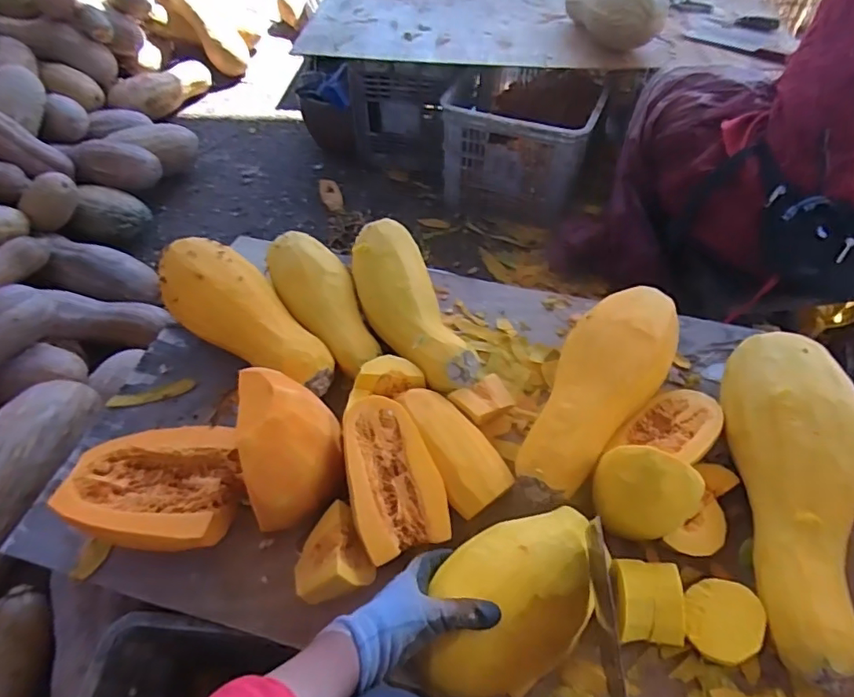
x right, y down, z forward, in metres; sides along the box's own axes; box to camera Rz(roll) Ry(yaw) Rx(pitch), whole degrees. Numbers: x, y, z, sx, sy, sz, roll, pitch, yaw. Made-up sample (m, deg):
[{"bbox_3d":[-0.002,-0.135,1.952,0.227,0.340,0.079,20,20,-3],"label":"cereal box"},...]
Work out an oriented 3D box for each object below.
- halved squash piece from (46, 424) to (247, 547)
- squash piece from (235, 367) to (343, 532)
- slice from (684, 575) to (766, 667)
[{"bbox_3d":[-0.321,0.167,0.656,0.188,0.108,0.165,6,53,5],"label":"halved squash piece"},{"bbox_3d":[-0.155,0.121,0.626,0.098,0.175,0.121,-1,53,0],"label":"squash piece"},{"bbox_3d":[0.308,0.282,0.570,0.073,0.006,0.077,0,65,19],"label":"slice"}]

